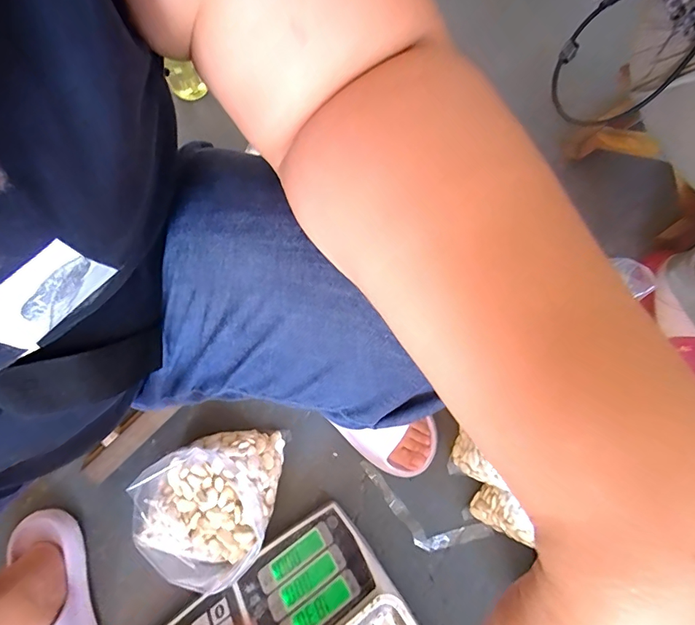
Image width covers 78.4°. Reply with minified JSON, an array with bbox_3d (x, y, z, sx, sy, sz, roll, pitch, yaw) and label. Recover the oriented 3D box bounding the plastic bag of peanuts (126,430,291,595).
[{"bbox_3d":[-0.175,0.232,0.540,0.161,0.082,0.184,12,73,4],"label":"plastic bag of peanuts"}]

